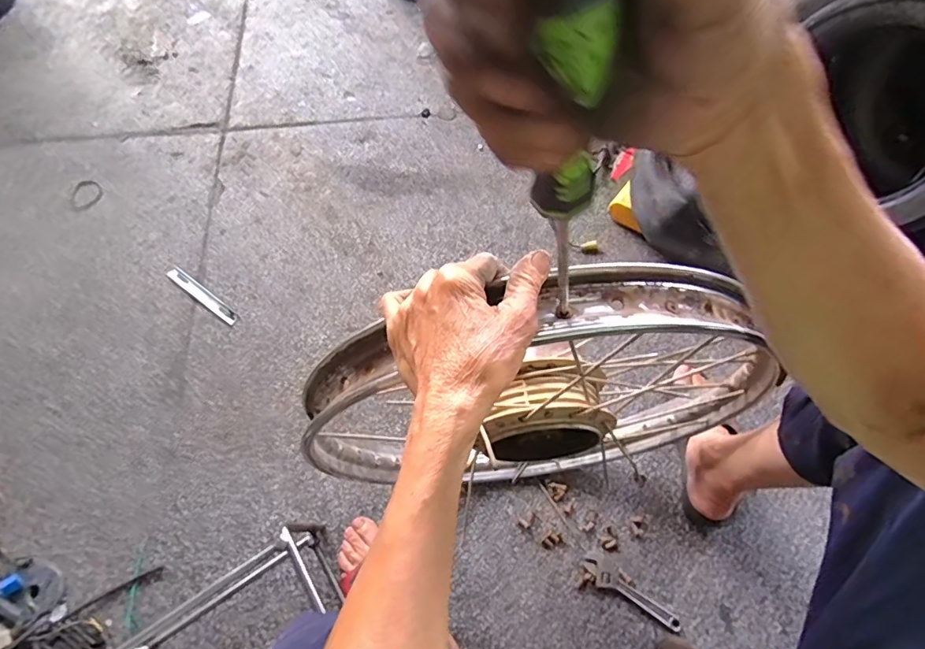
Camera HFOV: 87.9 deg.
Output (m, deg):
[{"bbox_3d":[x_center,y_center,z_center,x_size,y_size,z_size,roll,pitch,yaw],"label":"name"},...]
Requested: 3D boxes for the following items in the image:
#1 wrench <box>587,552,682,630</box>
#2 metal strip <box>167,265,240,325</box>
[{"bbox_3d":[0.230,0.361,0.646,0.139,0.009,0.036,31,66,14],"label":"wrench"},{"bbox_3d":[-0.448,-0.052,0.825,0.163,0.004,0.024,34,67,15],"label":"metal strip"}]

